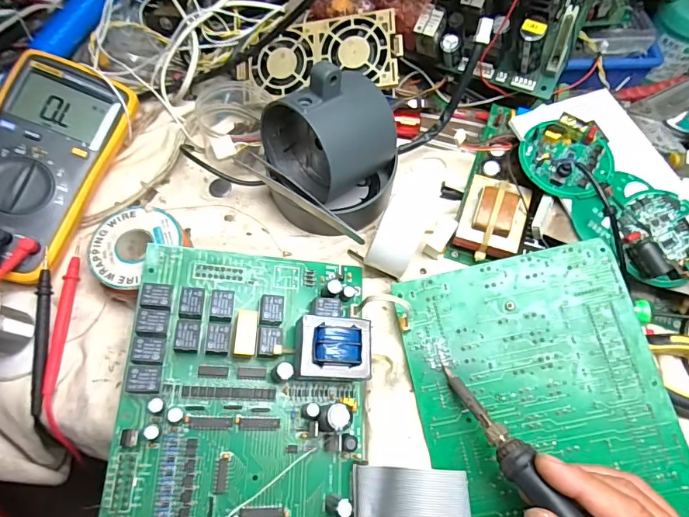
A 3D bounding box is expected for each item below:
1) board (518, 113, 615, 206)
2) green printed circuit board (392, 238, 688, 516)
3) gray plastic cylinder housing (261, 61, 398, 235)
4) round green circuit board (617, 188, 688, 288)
[{"bbox_3d":[0.174,-0.084,0.348,0.069,0.025,0.074,1,67,-2],"label":"board"},{"bbox_3d":[0.133,0.102,0.302,0.156,0.017,0.212,-11,73,-1],"label":"green printed circuit board"},{"bbox_3d":[-0.008,-0.072,0.339,0.102,0.108,0.090,-7,68,-5],"label":"gray plastic cylinder housing"},{"bbox_3d":[0.233,-0.018,0.322,0.065,0.014,0.069,1,67,-2],"label":"round green circuit board"}]

